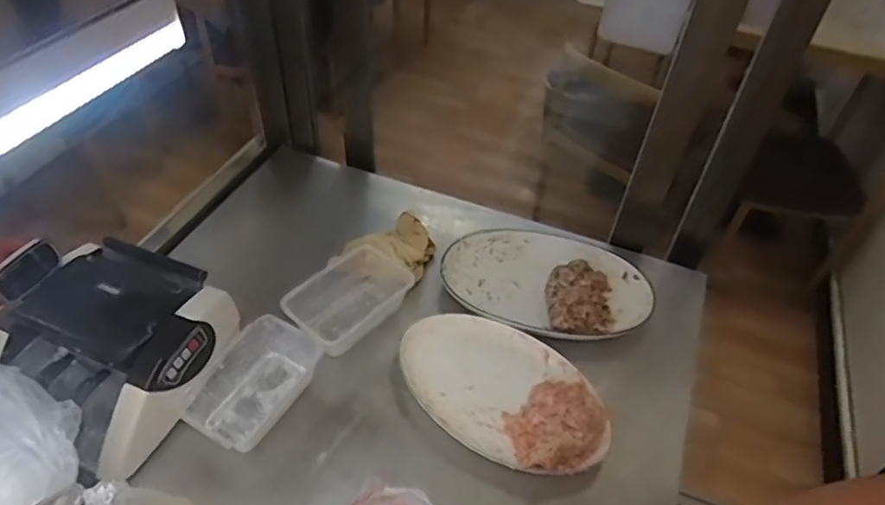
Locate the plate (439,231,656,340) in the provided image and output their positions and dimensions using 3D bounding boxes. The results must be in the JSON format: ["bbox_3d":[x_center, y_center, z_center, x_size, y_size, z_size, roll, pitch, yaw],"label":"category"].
[{"bbox_3d":[0.160,0.038,0.897,0.318,0.042,0.206,10,46,5],"label":"plate"}]

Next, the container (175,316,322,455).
[{"bbox_3d":[-0.239,0.169,0.756,0.103,0.060,0.160,20,48,15],"label":"container"}]

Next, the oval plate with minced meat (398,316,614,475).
[{"bbox_3d":[0.078,0.172,0.768,0.290,0.046,0.183,32,52,24],"label":"oval plate with minced meat"}]

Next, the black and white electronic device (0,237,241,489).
[{"bbox_3d":[-0.400,0.099,0.709,0.239,0.133,0.226,21,48,16],"label":"black and white electronic device"}]

